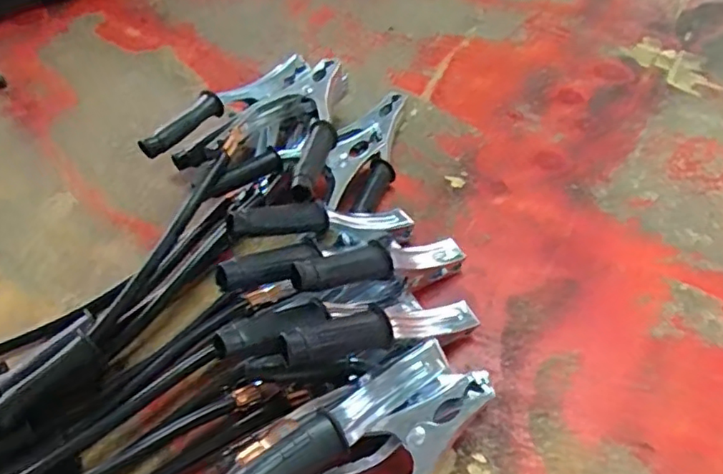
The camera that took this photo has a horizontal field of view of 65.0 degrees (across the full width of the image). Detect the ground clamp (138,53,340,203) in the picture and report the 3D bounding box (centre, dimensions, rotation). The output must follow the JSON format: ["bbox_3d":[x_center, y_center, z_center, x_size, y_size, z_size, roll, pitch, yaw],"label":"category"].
[{"bbox_3d":[-0.068,-0.090,0.415,0.119,0.031,0.133,17,56,13],"label":"ground clamp"}]

